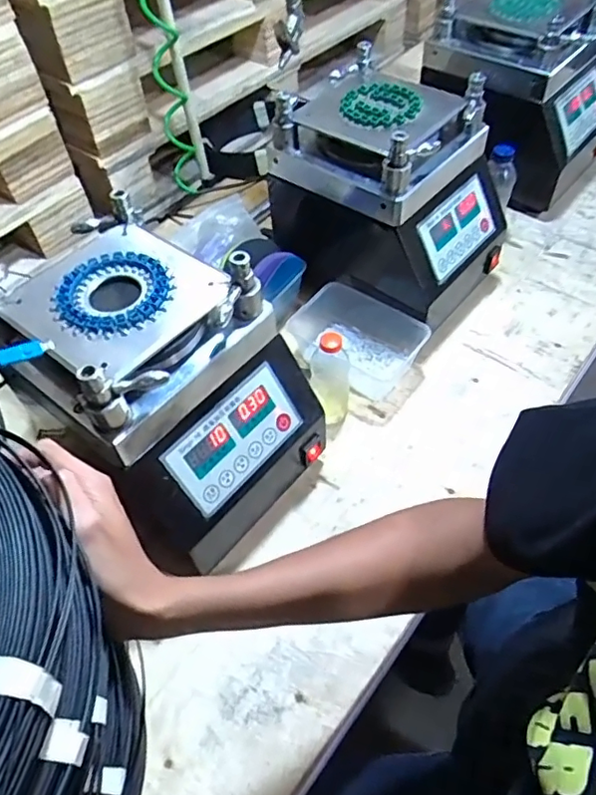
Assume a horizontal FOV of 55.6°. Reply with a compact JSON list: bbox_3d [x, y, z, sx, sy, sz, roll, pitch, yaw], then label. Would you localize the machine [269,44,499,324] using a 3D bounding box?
[{"bbox_3d":[0.132,-0.288,0.830,0.295,0.268,0.226,32,62,23],"label":"machine"}]

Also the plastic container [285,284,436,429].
[{"bbox_3d":[0.076,-0.073,0.809,0.204,0.067,0.140,33,62,23],"label":"plastic container"}]

